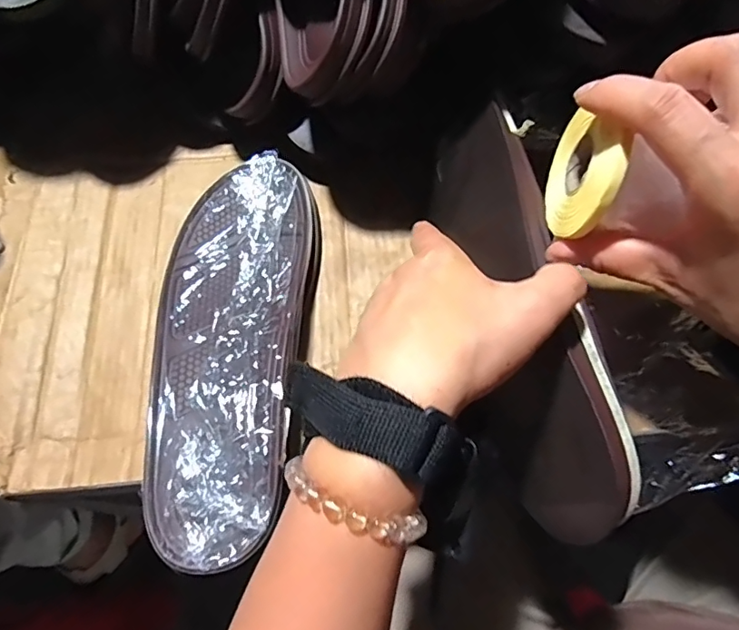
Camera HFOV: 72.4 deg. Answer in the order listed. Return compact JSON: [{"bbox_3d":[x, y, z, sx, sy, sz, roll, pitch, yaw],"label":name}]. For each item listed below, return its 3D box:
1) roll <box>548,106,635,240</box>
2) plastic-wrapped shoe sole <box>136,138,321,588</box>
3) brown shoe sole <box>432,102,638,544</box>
[{"bbox_3d":[0.103,-0.071,0.241,0.018,0.059,0.063,13,67,6],"label":"roll"},{"bbox_3d":[-0.092,0.011,0.325,0.102,0.040,0.265,2,66,1],"label":"plastic-wrapped shoe sole"},{"bbox_3d":[0.080,-0.003,0.286,0.028,0.094,0.236,-2,65,-24],"label":"brown shoe sole"}]

